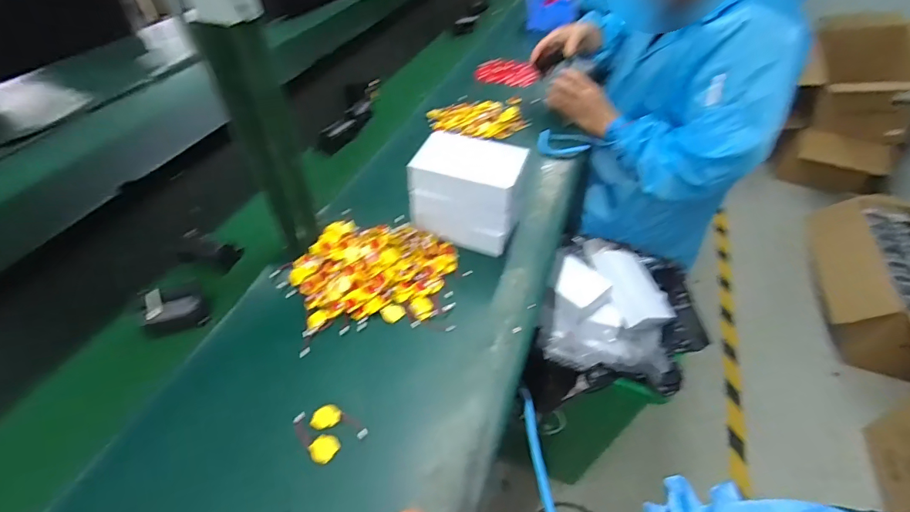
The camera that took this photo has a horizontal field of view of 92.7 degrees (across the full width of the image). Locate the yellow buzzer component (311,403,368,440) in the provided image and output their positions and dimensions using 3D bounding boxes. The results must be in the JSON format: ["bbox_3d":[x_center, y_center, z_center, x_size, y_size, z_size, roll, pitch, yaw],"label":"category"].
[{"bbox_3d":[-0.116,0.167,0.441,0.058,0.005,0.026,8,46,8],"label":"yellow buzzer component"}]

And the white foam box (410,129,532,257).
[{"bbox_3d":[0.019,-0.087,0.609,0.139,0.125,0.094,14,47,13],"label":"white foam box"}]

